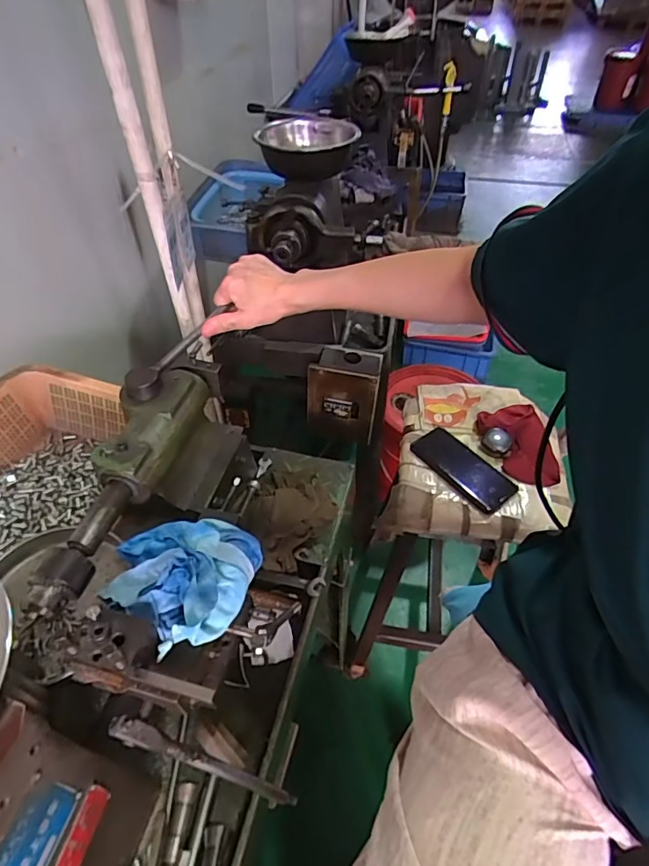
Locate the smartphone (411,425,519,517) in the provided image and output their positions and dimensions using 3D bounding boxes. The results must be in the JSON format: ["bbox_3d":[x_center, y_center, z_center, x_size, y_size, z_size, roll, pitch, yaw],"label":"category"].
[{"bbox_3d":[0.210,0.053,0.757,0.075,0.014,0.164,-28,52,-24],"label":"smartphone"}]

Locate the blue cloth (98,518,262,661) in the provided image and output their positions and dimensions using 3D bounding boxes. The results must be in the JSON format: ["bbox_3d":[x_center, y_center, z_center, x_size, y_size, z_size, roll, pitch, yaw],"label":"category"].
[{"bbox_3d":[-0.116,0.107,0.409,0.125,0.039,0.116,32,54,27],"label":"blue cloth"}]

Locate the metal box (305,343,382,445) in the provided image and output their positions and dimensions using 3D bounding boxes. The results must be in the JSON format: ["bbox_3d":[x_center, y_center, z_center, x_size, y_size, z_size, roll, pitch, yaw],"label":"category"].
[{"bbox_3d":[0.039,-0.080,0.959,0.134,0.165,0.077,8,47,8],"label":"metal box"}]

